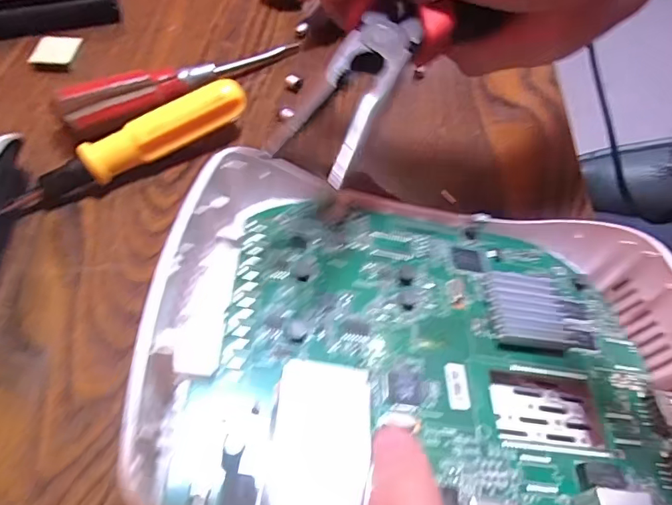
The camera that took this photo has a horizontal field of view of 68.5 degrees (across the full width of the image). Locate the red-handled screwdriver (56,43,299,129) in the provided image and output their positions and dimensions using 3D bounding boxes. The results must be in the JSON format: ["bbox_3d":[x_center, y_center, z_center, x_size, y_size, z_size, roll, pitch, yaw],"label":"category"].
[{"bbox_3d":[-0.080,-0.097,0.271,0.135,0.024,0.020,-33,63,-22],"label":"red-handled screwdriver"}]

